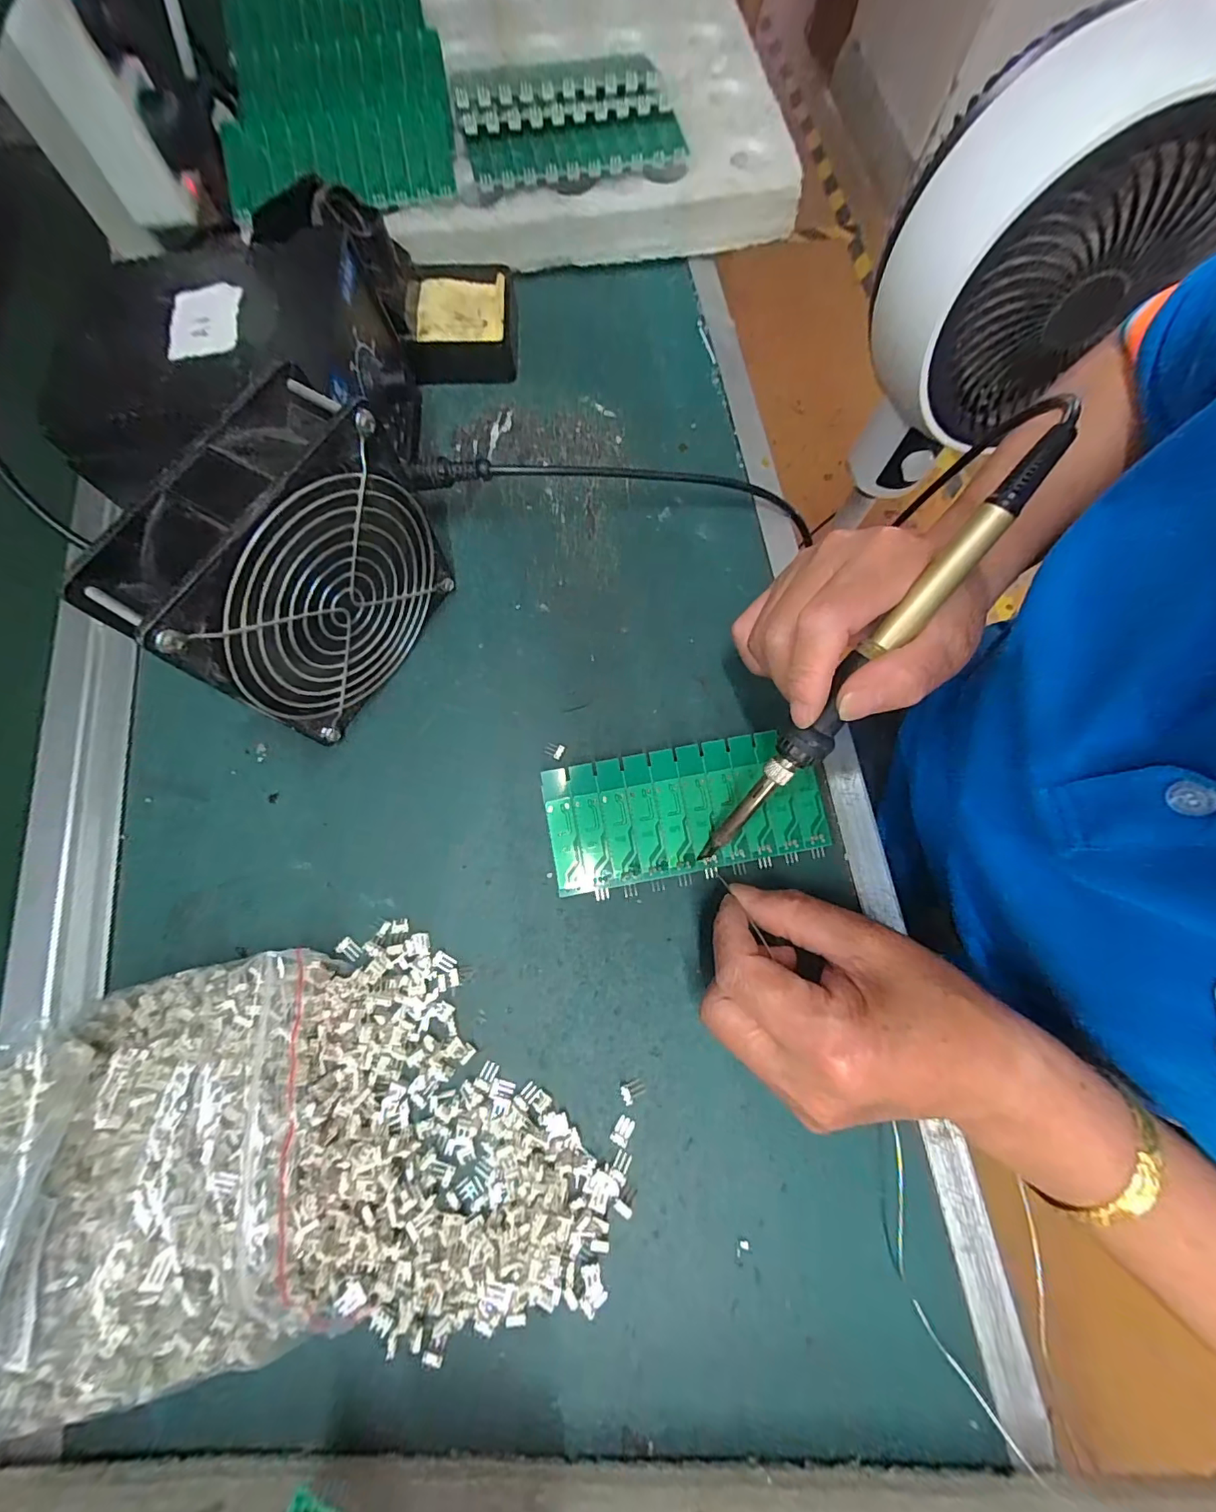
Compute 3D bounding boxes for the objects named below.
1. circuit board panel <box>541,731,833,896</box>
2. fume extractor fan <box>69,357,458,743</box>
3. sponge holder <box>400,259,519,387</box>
[{"bbox_3d":[0.040,0.026,0.263,0.138,0.012,0.067,-8,75,-3],"label":"circuit board panel"},{"bbox_3d":[-0.133,-0.076,0.232,0.046,0.121,0.116,27,76,6],"label":"fume extractor fan"},{"bbox_3d":[-0.094,-0.283,0.335,0.066,0.026,0.074,-2,75,-2],"label":"sponge holder"}]

